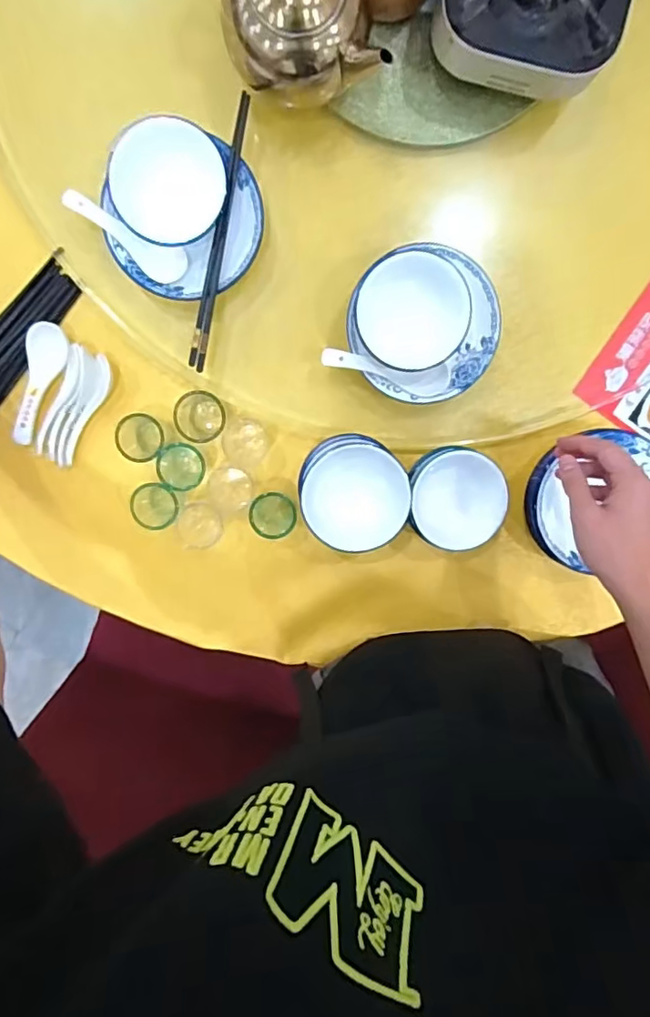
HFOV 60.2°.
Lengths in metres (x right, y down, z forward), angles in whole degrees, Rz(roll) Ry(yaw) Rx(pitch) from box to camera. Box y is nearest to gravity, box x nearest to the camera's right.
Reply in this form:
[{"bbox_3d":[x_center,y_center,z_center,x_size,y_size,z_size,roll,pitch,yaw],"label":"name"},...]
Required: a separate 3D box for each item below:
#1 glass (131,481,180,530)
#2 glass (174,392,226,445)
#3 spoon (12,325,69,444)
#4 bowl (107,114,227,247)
[{"bbox_3d":[-0.188,-0.006,0.634,0.049,0.066,0.048,0,99,-2],"label":"glass"},{"bbox_3d":[-0.138,-0.102,0.626,0.053,0.052,0.054,0,99,-2],"label":"glass"},{"bbox_3d":[-0.317,-0.137,0.626,0.042,0.029,0.136,17,98,-5],"label":"spoon"},{"bbox_3d":[-0.148,-0.310,0.534,0.106,0.049,0.090,-41,99,4],"label":"bowl"}]

